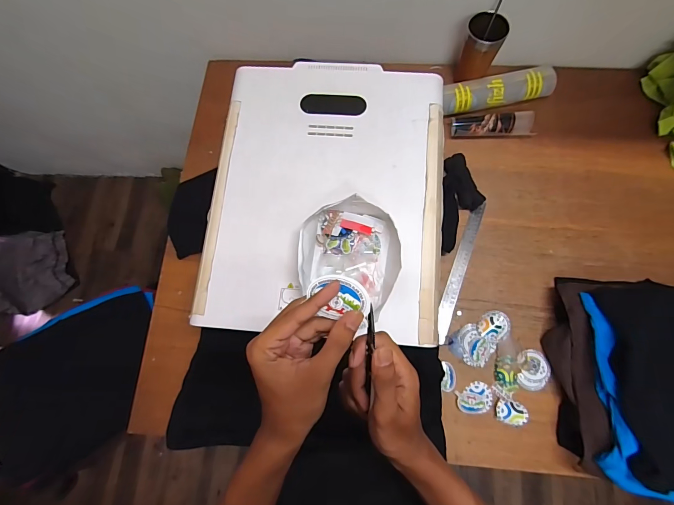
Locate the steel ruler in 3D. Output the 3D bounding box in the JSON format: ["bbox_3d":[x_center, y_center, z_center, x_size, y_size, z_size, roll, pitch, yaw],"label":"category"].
[{"bbox_3d":[0.258,0.038,0.720,0.028,0.009,0.308,18,77,16],"label":"steel ruler"}]

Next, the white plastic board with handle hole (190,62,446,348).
[{"bbox_3d":[-0.016,-0.113,0.599,0.395,0.025,0.496,4,76,3],"label":"white plastic board with handle hole"}]

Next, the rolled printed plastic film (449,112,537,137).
[{"bbox_3d":[0.353,-0.292,0.771,0.186,0.038,0.053,2,76,2],"label":"rolled printed plastic film"}]

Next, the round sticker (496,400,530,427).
[{"bbox_3d":[0.329,0.303,0.641,0.053,0.013,0.042,4,76,3],"label":"round sticker"}]

